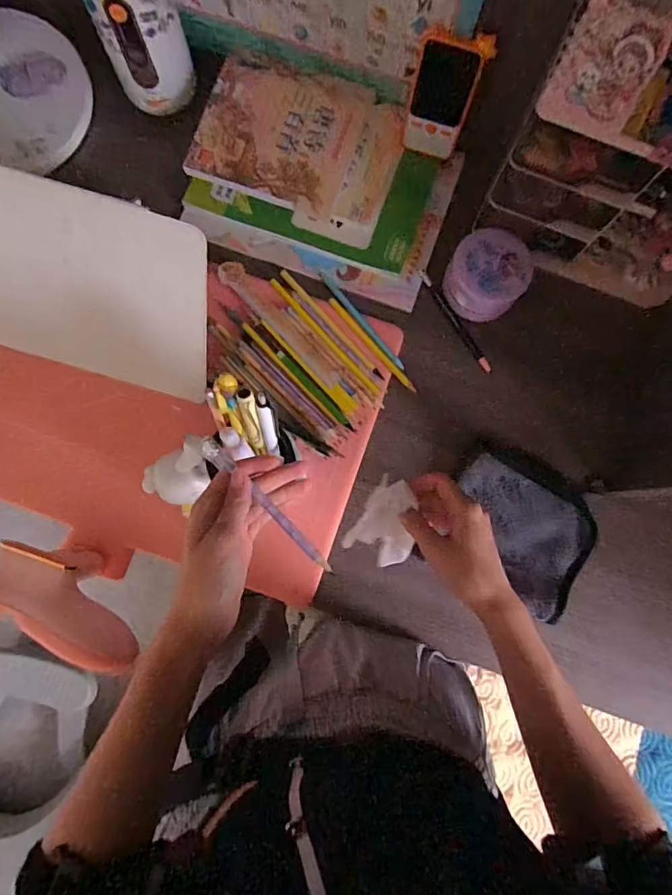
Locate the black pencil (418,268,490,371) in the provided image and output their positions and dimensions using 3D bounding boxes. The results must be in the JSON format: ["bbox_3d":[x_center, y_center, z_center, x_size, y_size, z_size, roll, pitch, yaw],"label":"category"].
[{"bbox_3d":[0.138,-0.144,0.548,0.008,0.011,0.139,-38,99,-6],"label":"black pencil"}]

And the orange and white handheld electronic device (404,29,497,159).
[{"bbox_3d":[0.111,-0.362,0.490,0.062,0.114,0.020,22,65,4],"label":"orange and white handheld electronic device"}]

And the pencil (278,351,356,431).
[{"bbox_3d":[-0.022,-0.060,0.507,0.010,0.004,0.113,-40,85,-6],"label":"pencil"}]

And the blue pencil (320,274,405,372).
[{"bbox_3d":[0.028,-0.144,0.535,0.012,0.006,0.141,-38,85,-6],"label":"blue pencil"}]

